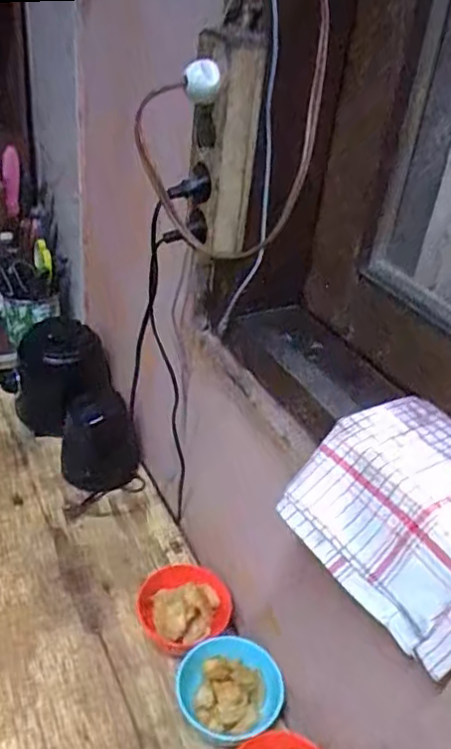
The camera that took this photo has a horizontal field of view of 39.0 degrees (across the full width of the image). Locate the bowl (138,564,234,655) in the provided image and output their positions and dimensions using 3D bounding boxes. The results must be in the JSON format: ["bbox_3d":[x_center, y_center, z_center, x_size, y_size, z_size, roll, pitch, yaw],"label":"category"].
[{"bbox_3d":[-0.050,0.288,0.768,0.109,0.057,0.101,5,33,-3],"label":"bowl"}]

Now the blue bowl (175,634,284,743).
[{"bbox_3d":[0.002,0.344,0.689,0.101,0.064,0.101,5,33,-3],"label":"blue bowl"}]

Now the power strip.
[{"bbox_3d":[-0.001,-0.208,0.590,0.048,0.188,0.066,-11,37,-26],"label":"power strip"}]

